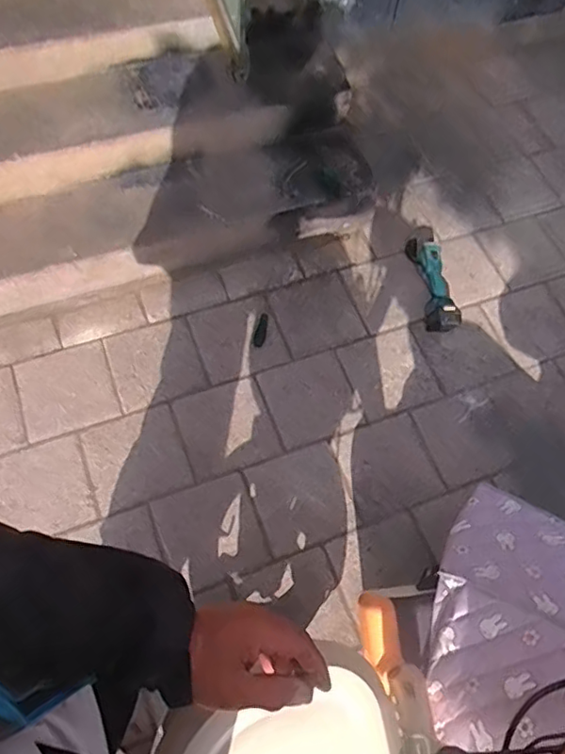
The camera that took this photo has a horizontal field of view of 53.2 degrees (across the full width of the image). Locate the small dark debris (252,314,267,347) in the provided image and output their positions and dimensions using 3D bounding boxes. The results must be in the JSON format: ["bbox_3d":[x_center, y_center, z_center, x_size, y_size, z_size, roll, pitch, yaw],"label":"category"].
[{"bbox_3d":[-0.063,-0.139,1.707,0.036,0.016,0.121,12,64,3],"label":"small dark debris"}]

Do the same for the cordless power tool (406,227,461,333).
[{"bbox_3d":[0.475,-0.329,1.766,0.103,0.114,0.434,-4,64,-4],"label":"cordless power tool"}]

